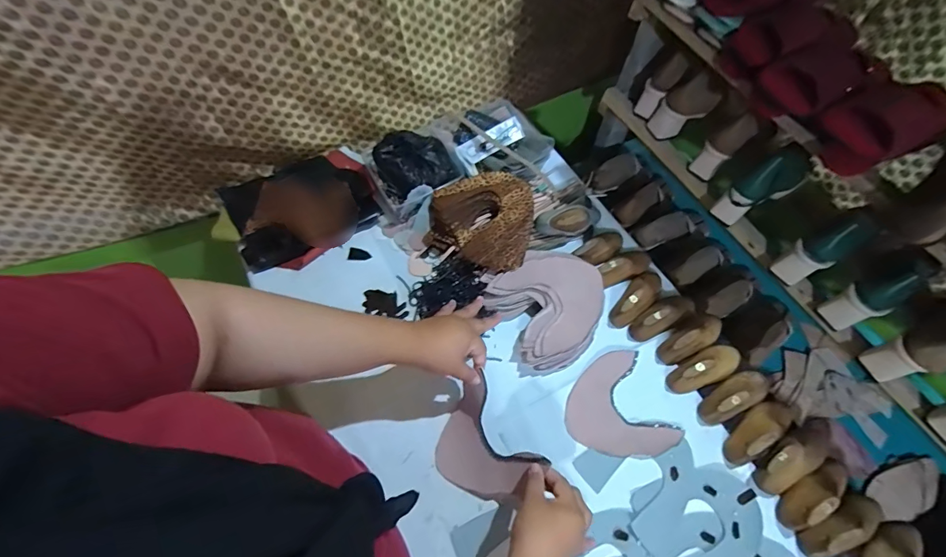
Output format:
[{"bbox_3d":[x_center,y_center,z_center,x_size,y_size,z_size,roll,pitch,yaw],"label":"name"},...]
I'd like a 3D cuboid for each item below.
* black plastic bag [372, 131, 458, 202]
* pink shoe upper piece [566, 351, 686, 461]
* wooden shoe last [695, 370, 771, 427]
[{"bbox_3d":[-0.107,-0.226,0.794,0.151,0.059,0.117,-23,64,-17],"label":"black plastic bag"},{"bbox_3d":[0.225,0.208,0.665,0.159,0.009,0.162,-15,62,-13],"label":"pink shoe upper piece"},{"bbox_3d":[0.423,0.186,0.665,0.135,0.058,0.051,-22,64,-16],"label":"wooden shoe last"}]

